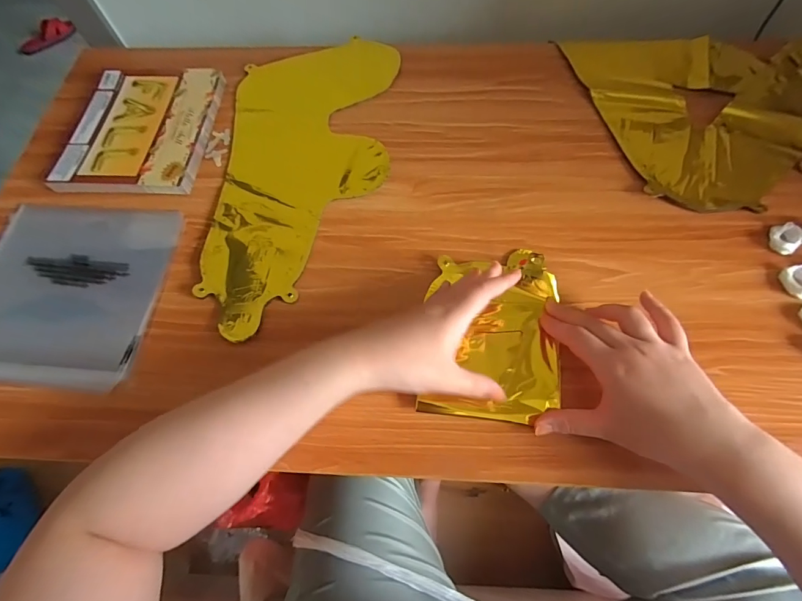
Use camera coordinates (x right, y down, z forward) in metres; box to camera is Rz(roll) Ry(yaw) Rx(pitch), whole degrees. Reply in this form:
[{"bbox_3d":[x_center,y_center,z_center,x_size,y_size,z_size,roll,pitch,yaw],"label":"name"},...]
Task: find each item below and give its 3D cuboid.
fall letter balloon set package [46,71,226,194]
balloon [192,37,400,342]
[{"bbox_3d":[-0.320,-0.212,0.477,0.159,0.015,0.186,4,68,4],"label":"fall letter balloon set package"},{"bbox_3d":[-0.115,-0.157,0.451,0.191,0.008,0.407,1,68,3],"label":"balloon"}]

